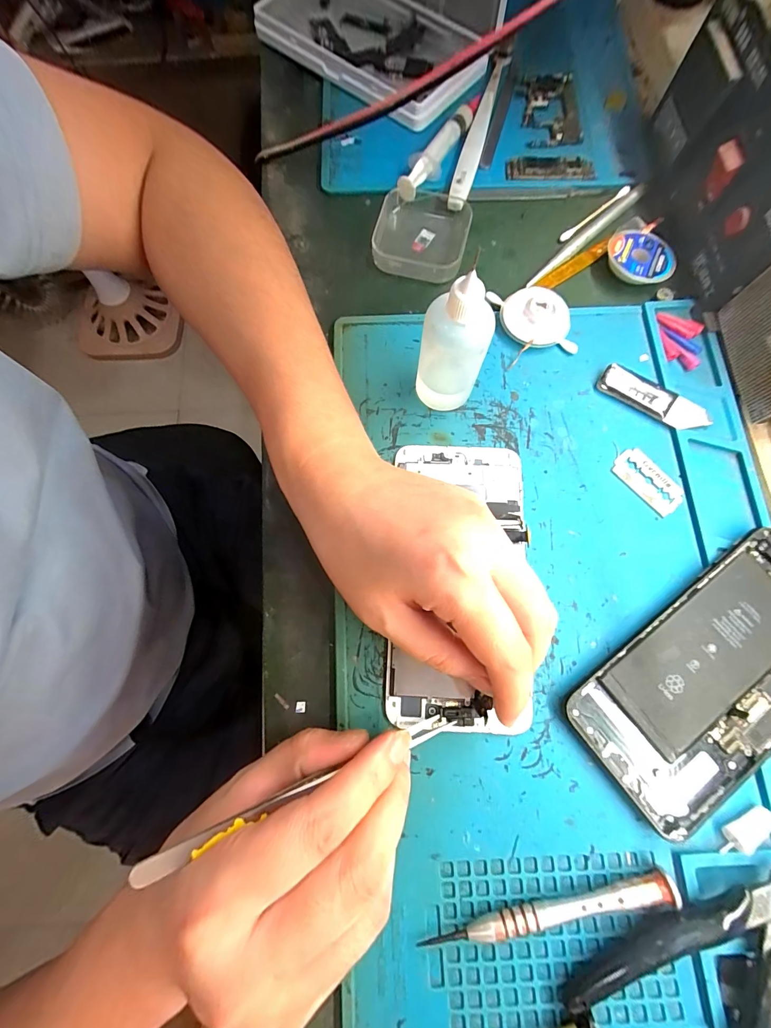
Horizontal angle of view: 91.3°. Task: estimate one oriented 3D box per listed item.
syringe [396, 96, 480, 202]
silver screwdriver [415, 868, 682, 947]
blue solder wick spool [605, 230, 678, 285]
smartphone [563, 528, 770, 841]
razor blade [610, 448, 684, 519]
[{"bbox_3d":[0.037,-0.268,0.275,0.024,0.019,0.090,26,78,8],"label":"syringe"},{"bbox_3d":[0.074,0.182,0.169,0.114,0.011,0.015,-13,76,-2],"label":"silver screwdriver"},{"bbox_3d":[0.171,-0.171,0.252,0.043,0.011,0.039,18,77,6],"label":"blue solder wick spool"},{"bbox_3d":[0.171,0.080,0.194,0.154,0.010,0.075,-37,78,-8],"label":"smartphone"},{"bbox_3d":[0.155,-0.019,0.222,0.022,0.004,0.042,-43,79,-9],"label":"razor blade"}]

